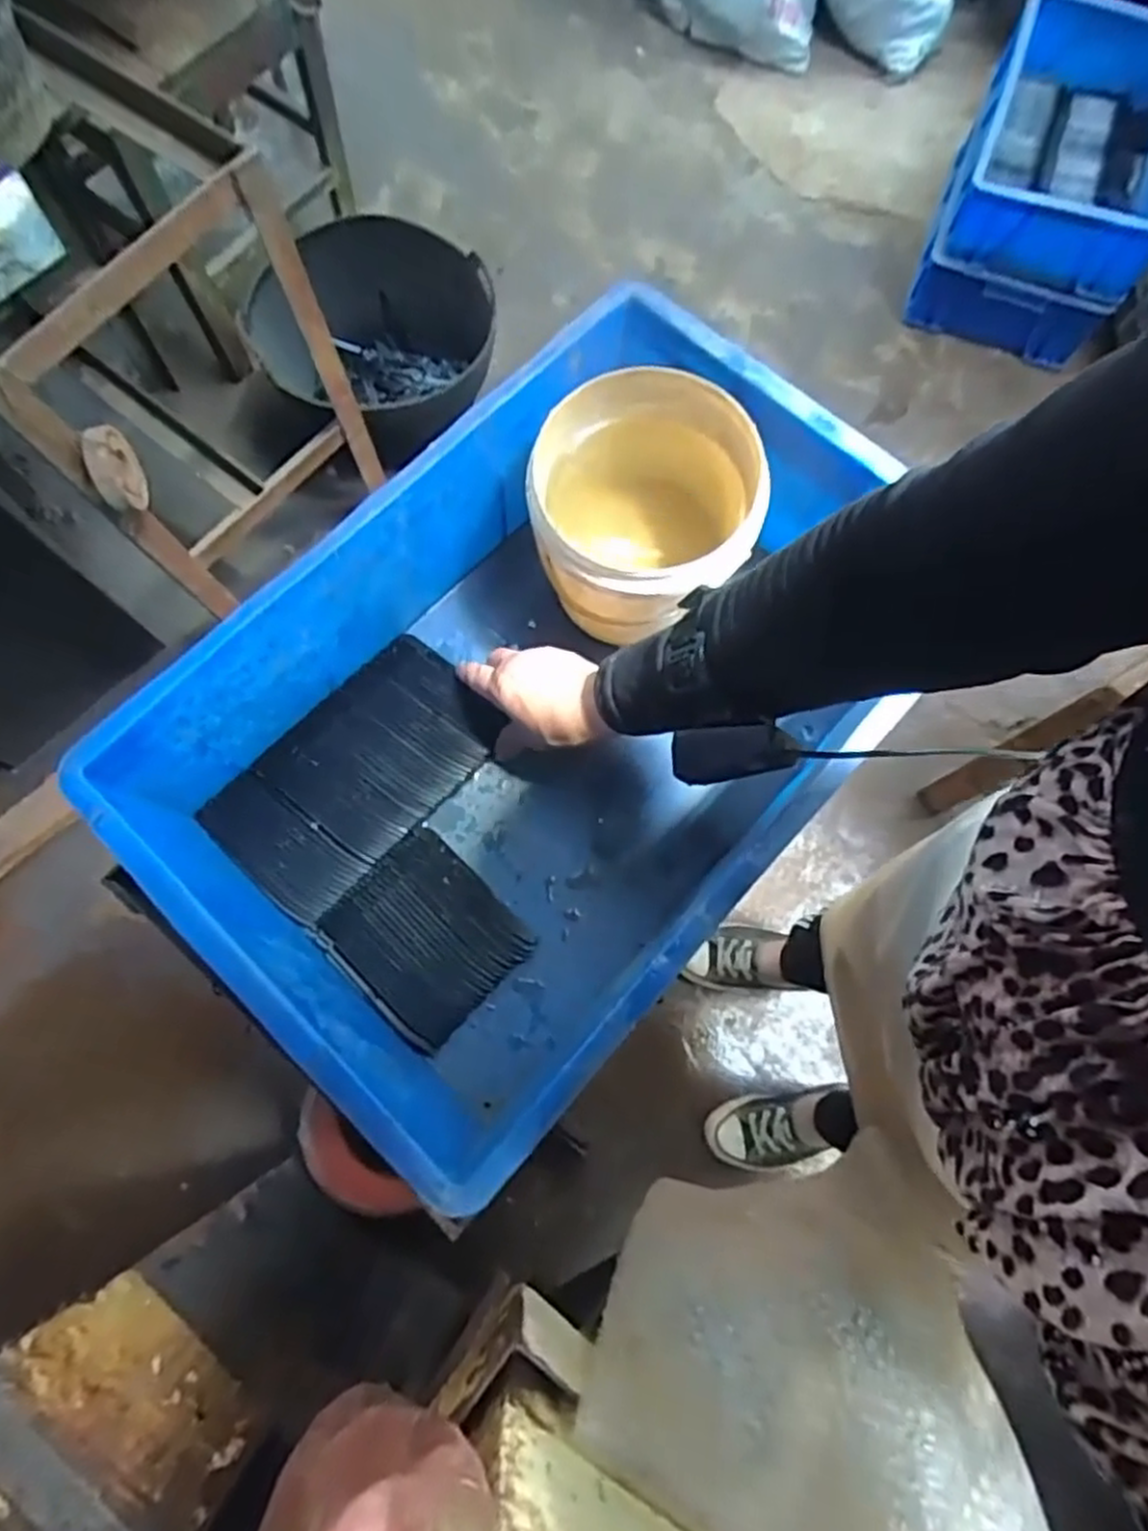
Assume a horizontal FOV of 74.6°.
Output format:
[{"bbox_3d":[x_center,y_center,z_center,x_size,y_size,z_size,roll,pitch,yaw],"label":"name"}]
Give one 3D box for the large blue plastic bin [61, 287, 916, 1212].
[{"bbox_3d":[-0.012,-0.039,0.536,0.338,0.161,0.521,42,77,10],"label":"large blue plastic bin"}]

